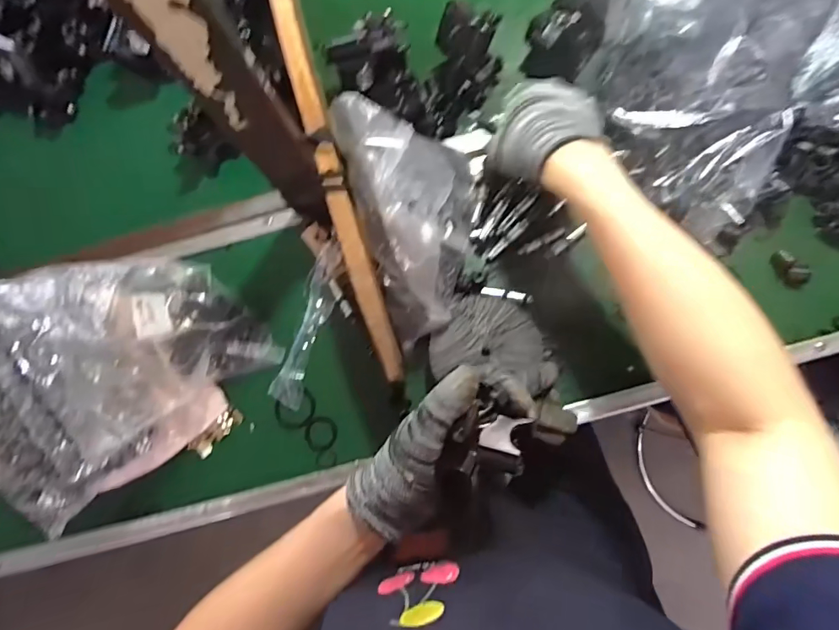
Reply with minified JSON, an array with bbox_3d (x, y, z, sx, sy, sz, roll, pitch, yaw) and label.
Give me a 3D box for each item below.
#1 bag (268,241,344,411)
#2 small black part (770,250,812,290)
[{"bbox_3d":[-0.107,0.007,0.463,0.031,0.016,0.163,16,84,7],"label":"bag"},{"bbox_3d":[0.353,-0.044,0.450,0.015,0.027,0.039,-24,81,2],"label":"small black part"}]

